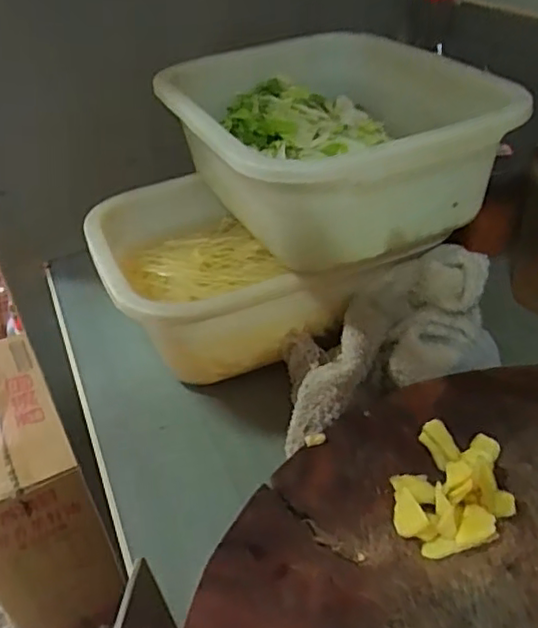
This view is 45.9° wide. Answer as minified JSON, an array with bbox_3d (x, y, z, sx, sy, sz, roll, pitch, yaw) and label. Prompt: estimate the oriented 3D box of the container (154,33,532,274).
[{"bbox_3d":[0.051,-0.142,0.534,0.226,0.115,0.265,-14,37,-10],"label":"container"}]

